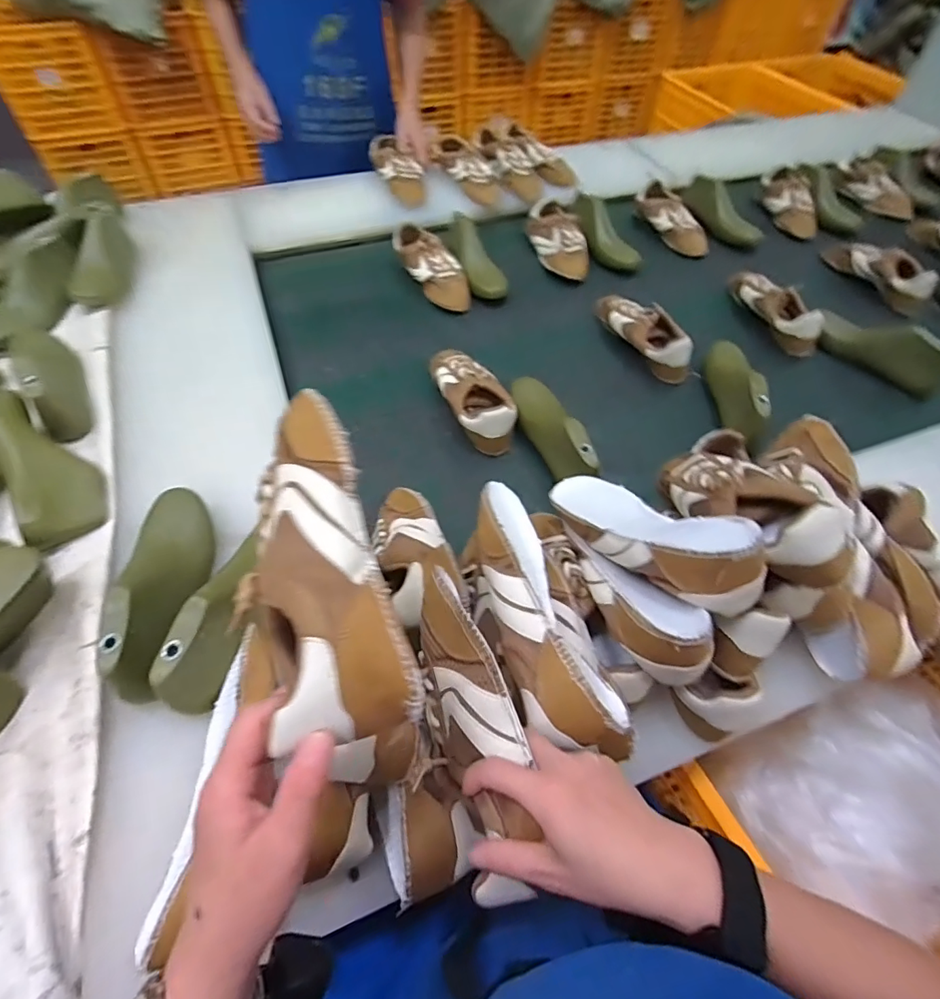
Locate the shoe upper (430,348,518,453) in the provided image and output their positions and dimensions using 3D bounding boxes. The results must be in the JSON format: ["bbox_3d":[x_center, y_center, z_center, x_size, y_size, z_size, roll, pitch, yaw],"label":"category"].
[{"bbox_3d":[0.003,-0.166,0.774,0.088,0.063,0.210,-19,56,-13],"label":"shoe upper"}]

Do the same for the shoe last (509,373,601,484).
[{"bbox_3d":[0.115,-0.112,0.721,0.063,0.075,0.234,-12,55,-8],"label":"shoe last"}]

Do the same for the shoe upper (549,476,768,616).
[{"bbox_3d":[0.162,0.036,0.475,0.081,0.080,0.236,-25,27,-17],"label":"shoe upper"}]

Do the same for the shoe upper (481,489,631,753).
[{"bbox_3d":[0.053,0.086,0.411,0.074,0.064,0.236,-15,56,-11],"label":"shoe upper"}]

